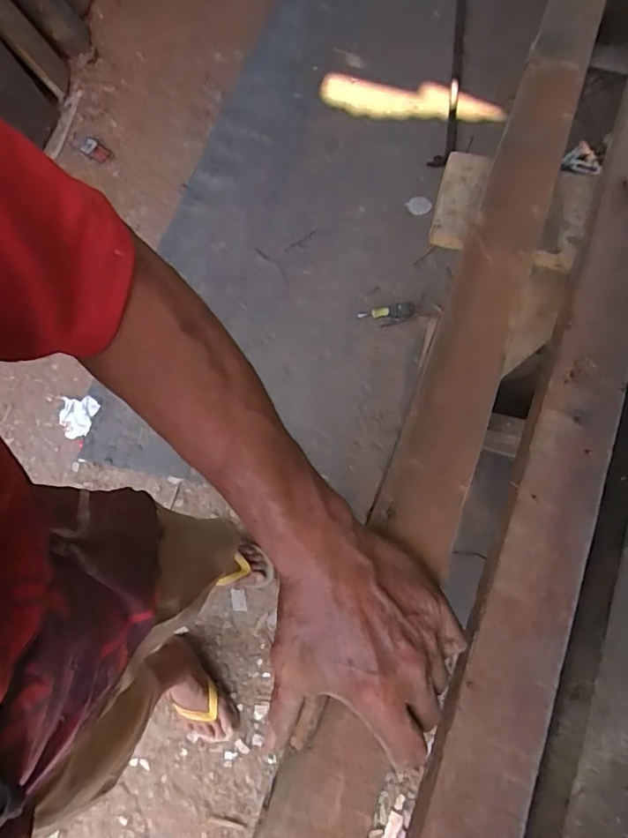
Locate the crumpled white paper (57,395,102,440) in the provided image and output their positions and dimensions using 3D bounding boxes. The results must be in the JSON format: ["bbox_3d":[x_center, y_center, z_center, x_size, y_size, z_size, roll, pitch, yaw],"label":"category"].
[{"bbox_3d":[-0.610,-0.004,1.340,0.097,0.024,0.108,8,71,4],"label":"crumpled white paper"}]

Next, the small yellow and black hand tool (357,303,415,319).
[{"bbox_3d":[0.196,-0.290,1.405,0.147,0.041,0.035,-3,70,0],"label":"small yellow and black hand tool"}]

